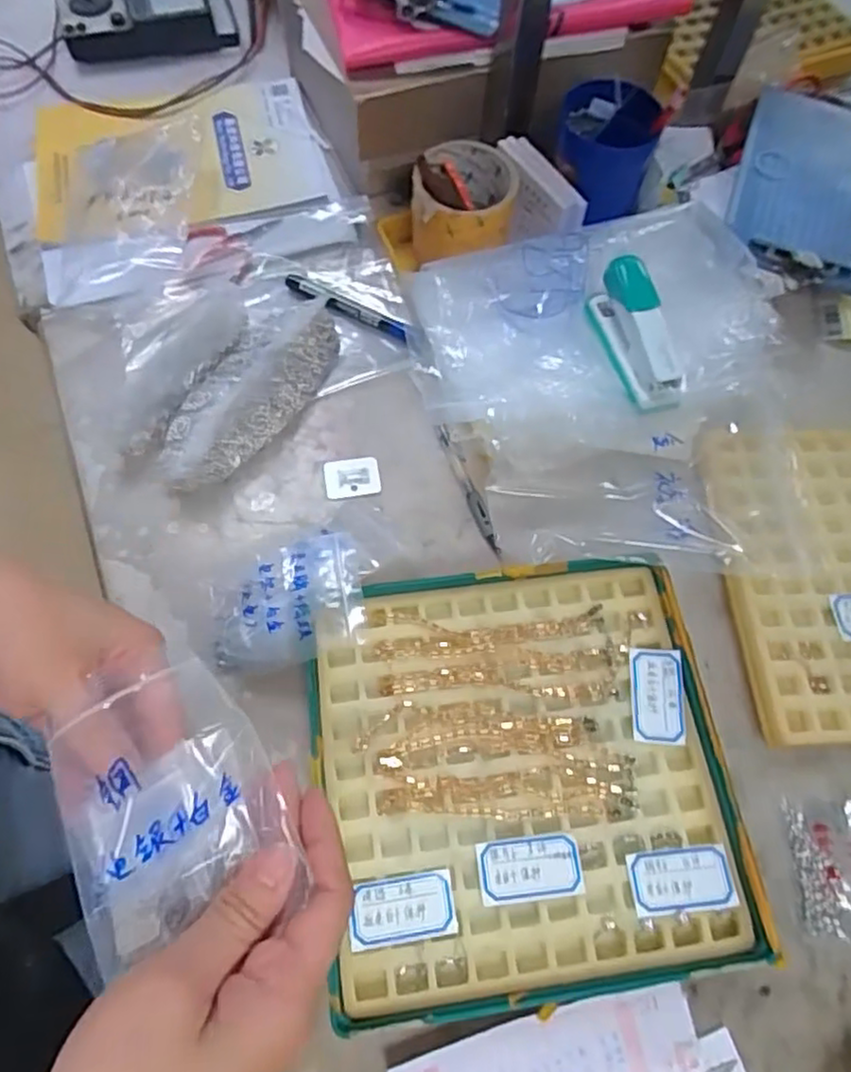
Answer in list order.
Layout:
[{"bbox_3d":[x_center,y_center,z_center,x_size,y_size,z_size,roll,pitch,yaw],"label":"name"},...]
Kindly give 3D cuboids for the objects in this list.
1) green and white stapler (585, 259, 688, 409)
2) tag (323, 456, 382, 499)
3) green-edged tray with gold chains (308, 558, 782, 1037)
[{"bbox_3d":[0.172,-0.164,0.545,0.048,0.060,0.125,-11,67,-6],"label":"green and white stapler"},{"bbox_3d":[-0.062,-0.050,0.563,0.046,0.004,0.035,-5,67,-4],"label":"tag"},{"bbox_3d":[0.065,0.157,0.458,0.264,0.024,0.267,-6,67,-4],"label":"green-edged tray with gold chains"}]

